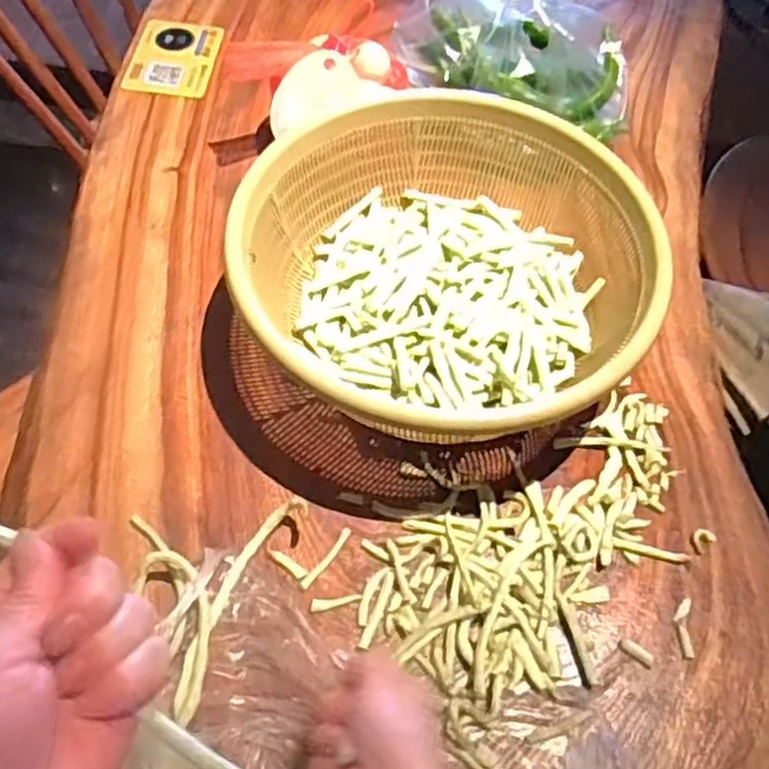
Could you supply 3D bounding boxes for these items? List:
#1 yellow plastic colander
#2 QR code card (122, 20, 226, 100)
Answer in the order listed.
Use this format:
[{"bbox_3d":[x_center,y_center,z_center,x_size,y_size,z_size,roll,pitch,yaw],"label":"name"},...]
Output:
[{"bbox_3d":[0.042,-0.093,0.602,0.306,0.125,0.308,2,57,-2],"label":"yellow plastic colander"},{"bbox_3d":[-0.234,-0.363,0.831,0.091,0.005,0.124,5,59,-1],"label":"QR code card"}]

